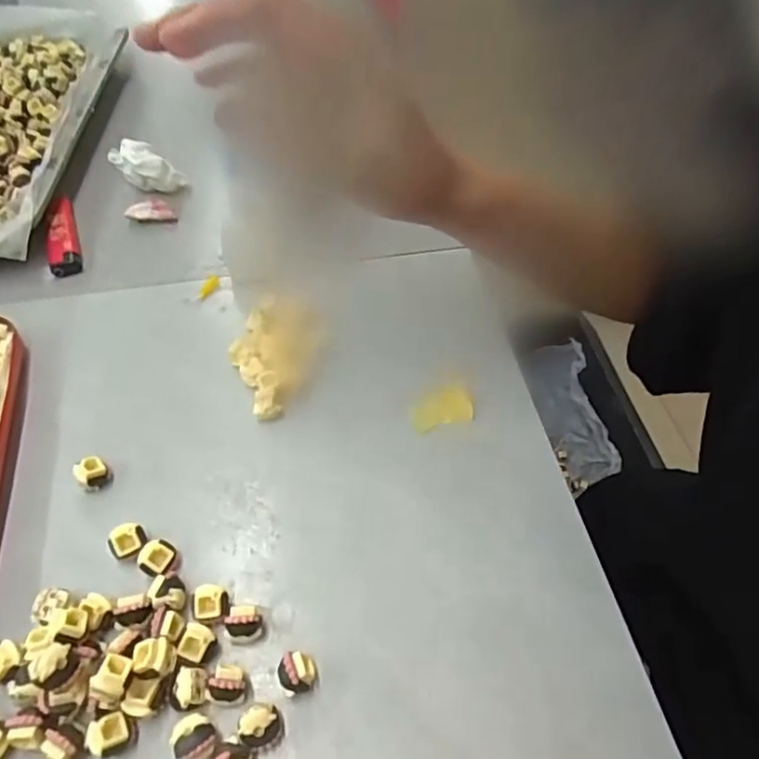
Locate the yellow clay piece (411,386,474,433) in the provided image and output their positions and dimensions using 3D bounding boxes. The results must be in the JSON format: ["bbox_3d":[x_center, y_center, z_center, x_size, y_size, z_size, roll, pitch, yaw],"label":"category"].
[{"bbox_3d":[0.036,0.017,0.340,0.036,0.004,0.024,-20,57,-16],"label":"yellow clay piece"}]

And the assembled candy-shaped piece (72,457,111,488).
[{"bbox_3d":[-0.149,0.049,0.308,0.015,0.015,0.013,-35,62,-24],"label":"assembled candy-shaped piece"}]

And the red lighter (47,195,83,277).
[{"bbox_3d":[-0.226,-0.104,0.421,0.020,0.011,0.074,-16,56,-13],"label":"red lighter"}]

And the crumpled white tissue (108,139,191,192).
[{"bbox_3d":[-0.179,-0.164,0.453,0.058,0.027,0.026,5,54,2],"label":"crumpled white tissue"}]

